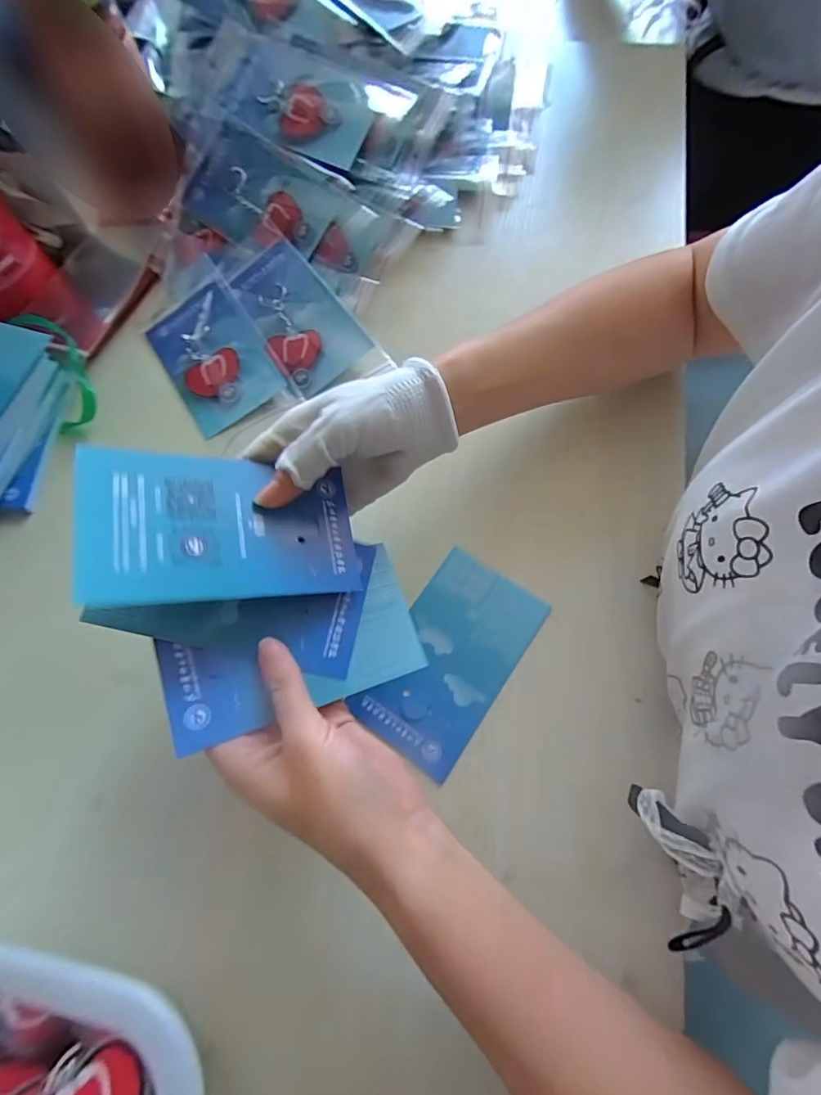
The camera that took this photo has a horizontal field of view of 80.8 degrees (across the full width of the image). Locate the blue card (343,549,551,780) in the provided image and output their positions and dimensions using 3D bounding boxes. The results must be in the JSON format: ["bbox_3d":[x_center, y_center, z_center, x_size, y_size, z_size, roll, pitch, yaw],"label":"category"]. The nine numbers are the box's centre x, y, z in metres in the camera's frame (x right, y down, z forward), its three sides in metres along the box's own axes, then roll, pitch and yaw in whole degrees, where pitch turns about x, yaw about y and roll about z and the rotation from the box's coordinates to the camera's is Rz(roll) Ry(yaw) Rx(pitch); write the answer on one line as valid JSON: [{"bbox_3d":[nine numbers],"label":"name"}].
[{"bbox_3d":[0.026,0.071,0.320,0.076,0.004,0.129,33,76,14],"label":"blue card"}]

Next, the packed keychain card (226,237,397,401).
[{"bbox_3d":[-0.094,-0.196,0.405,0.072,0.010,0.153,-32,71,-9],"label":"packed keychain card"}]

